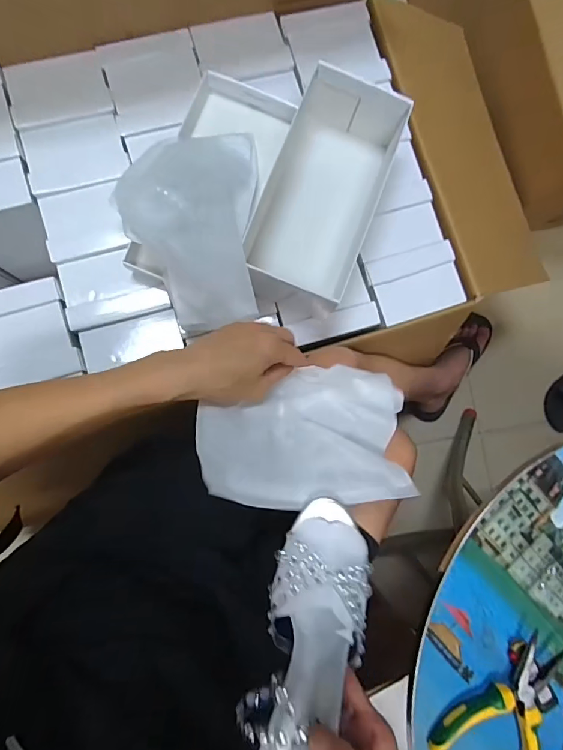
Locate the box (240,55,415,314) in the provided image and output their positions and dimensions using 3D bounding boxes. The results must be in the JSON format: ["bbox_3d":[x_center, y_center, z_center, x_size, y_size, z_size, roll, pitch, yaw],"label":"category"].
[{"bbox_3d":[0.055,-0.244,0.578,0.153,0.093,0.285,21,83,-3],"label":"box"}]

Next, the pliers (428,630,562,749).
[{"bbox_3d":[0.213,0.312,0.392,0.099,0.022,0.138,33,82,-2],"label":"pliers"}]

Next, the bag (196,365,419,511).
[{"bbox_3d":[0.025,0.058,0.416,0.211,0.033,0.136,2,71,-18],"label":"bag"}]

